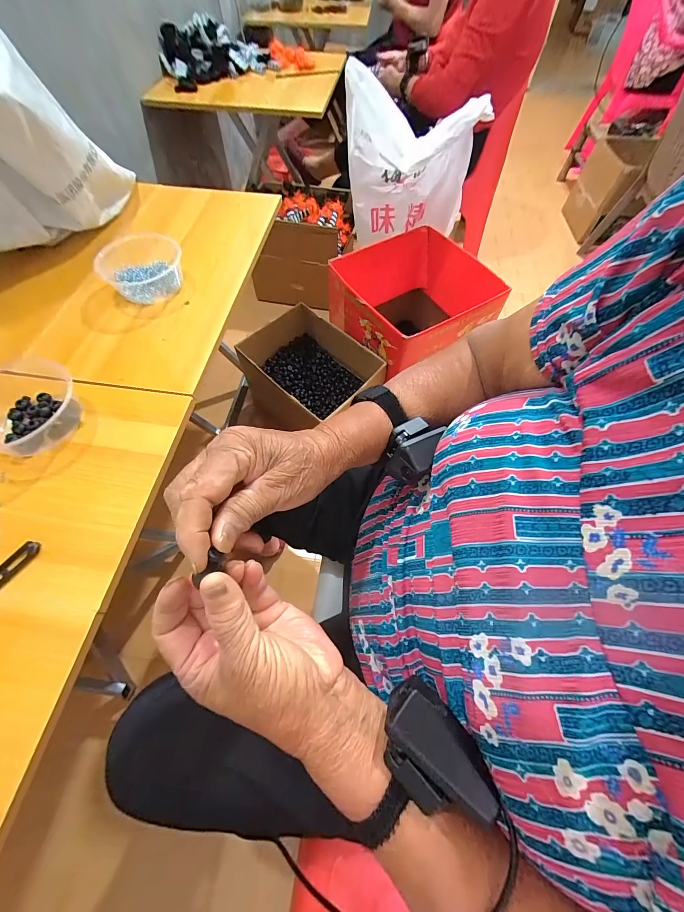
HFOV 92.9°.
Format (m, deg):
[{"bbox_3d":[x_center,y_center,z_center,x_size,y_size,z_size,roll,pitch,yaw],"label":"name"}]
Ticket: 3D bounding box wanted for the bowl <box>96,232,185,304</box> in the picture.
[{"bbox_3d":[-0.357,-0.341,0.586,0.133,0.066,0.117,-21,61,-12],"label":"bowl"}]

